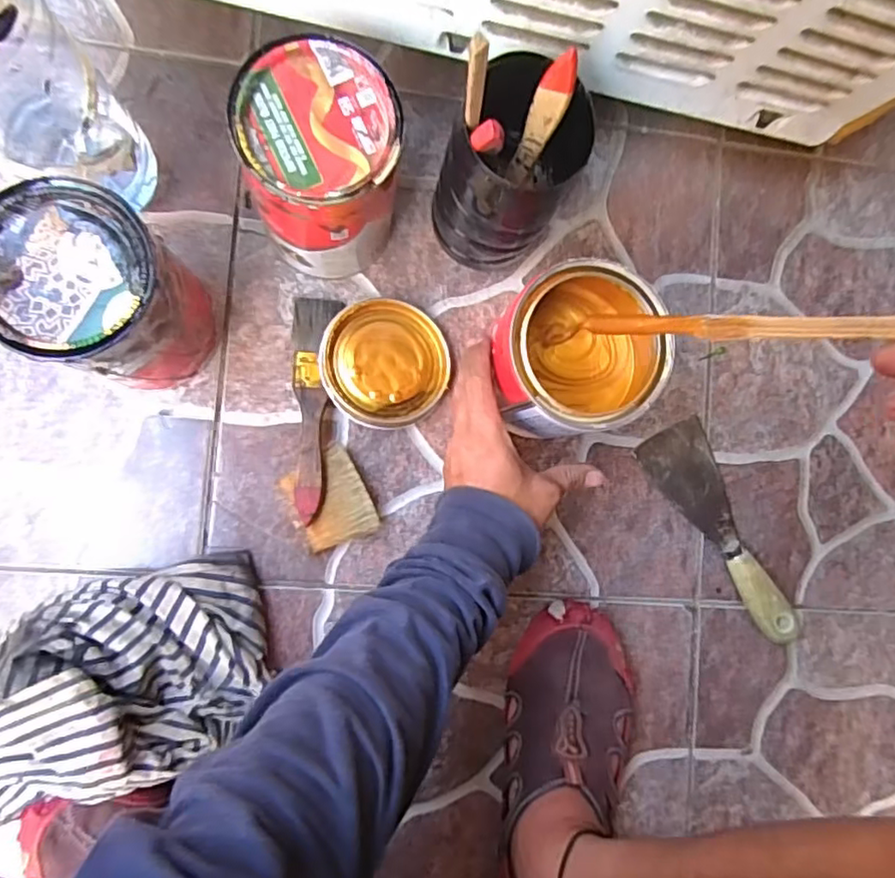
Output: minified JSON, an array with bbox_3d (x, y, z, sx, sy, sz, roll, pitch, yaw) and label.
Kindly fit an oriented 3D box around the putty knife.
[{"bbox_3d":[0.232,0.080,0.509,0.061,0.021,0.197,-30,92,-9],"label":"putty knife"}]

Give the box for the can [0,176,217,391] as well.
[{"bbox_3d":[-0.218,-0.088,0.401,0.099,0.141,0.091,0,87,-9],"label":"can"}]

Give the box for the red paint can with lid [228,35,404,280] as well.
[{"bbox_3d":[-0.084,-0.176,0.417,0.091,0.139,0.094,0,87,-9],"label":"red paint can with lid"}]

